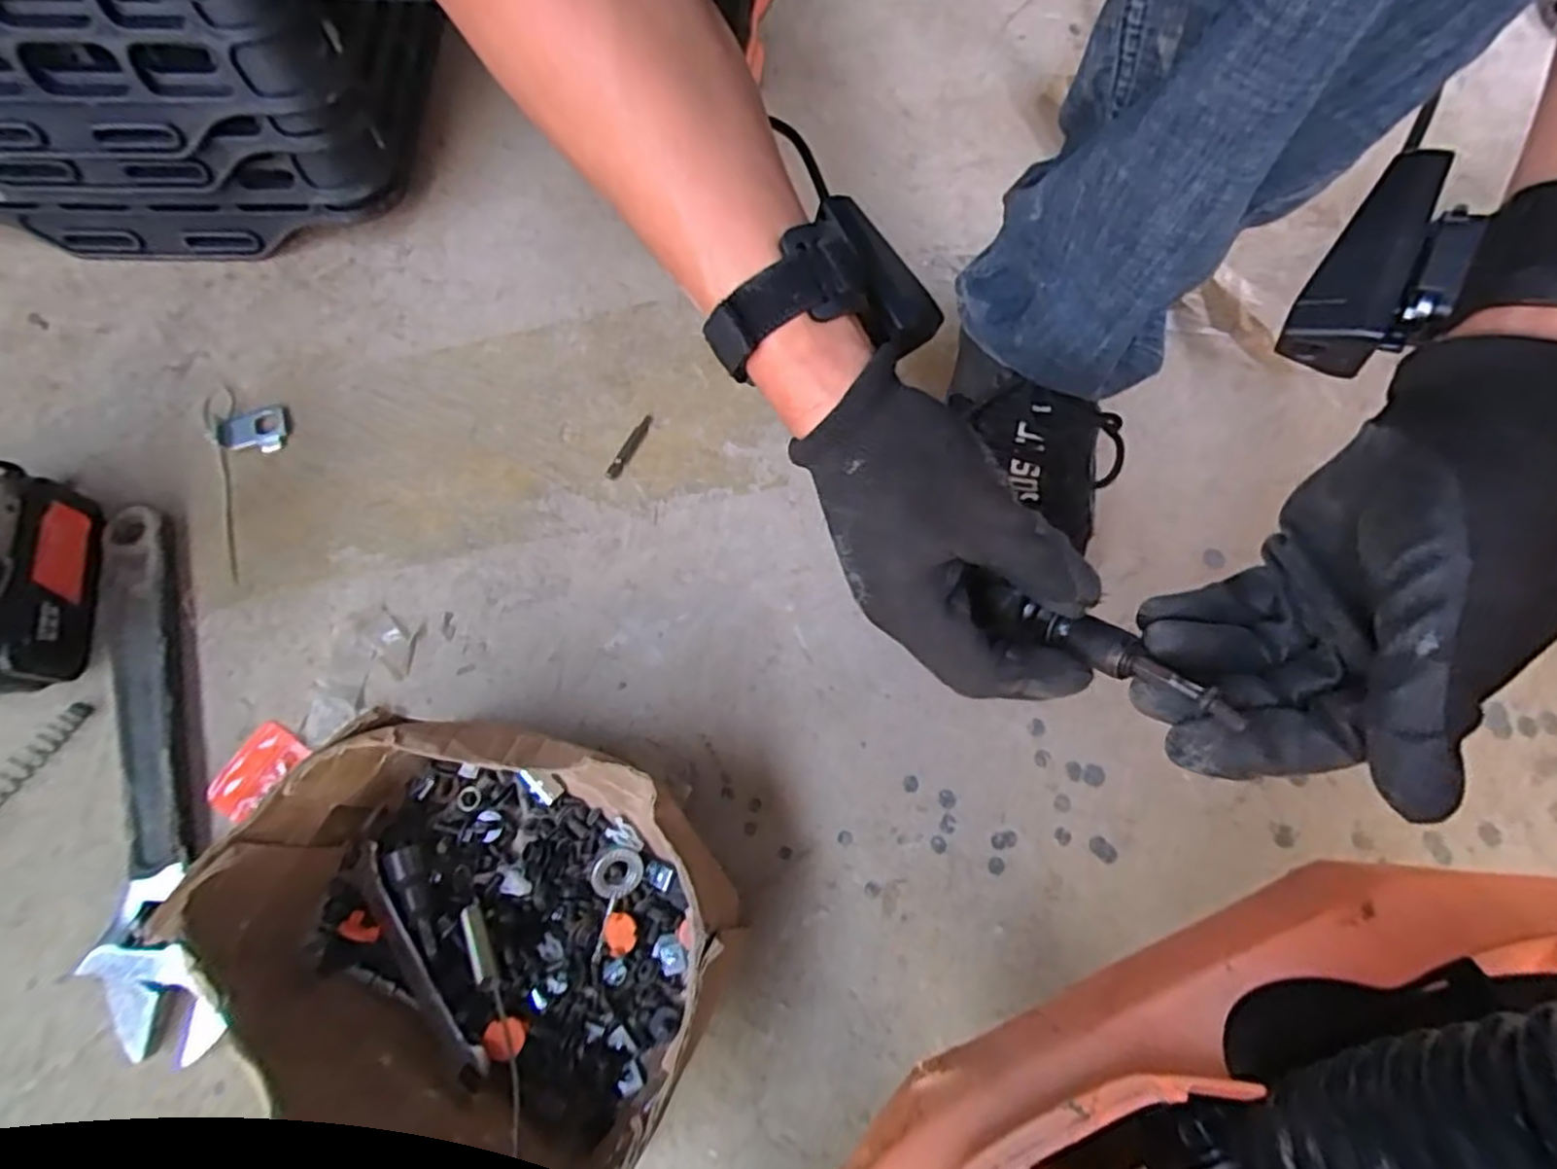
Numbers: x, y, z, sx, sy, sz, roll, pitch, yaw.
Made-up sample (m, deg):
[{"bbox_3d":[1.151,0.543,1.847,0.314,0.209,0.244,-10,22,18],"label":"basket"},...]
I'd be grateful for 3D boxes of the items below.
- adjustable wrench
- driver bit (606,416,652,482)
[{"bbox_3d":[-0.337,0.093,0.392,0.055,0.017,0.291,-16,73,-7],"label":"adjustable wrench"},{"bbox_3d":[-0.094,-0.087,0.467,0.009,0.004,0.050,26,73,6],"label":"driver bit"}]

